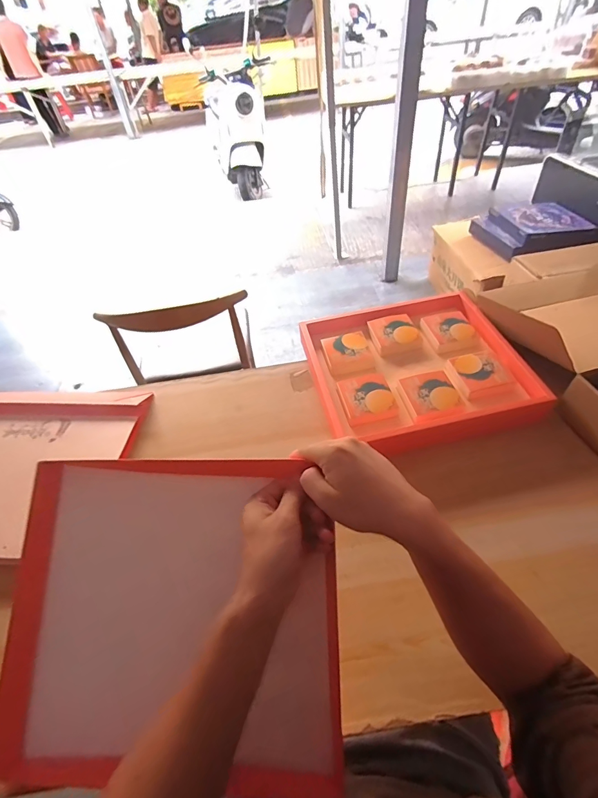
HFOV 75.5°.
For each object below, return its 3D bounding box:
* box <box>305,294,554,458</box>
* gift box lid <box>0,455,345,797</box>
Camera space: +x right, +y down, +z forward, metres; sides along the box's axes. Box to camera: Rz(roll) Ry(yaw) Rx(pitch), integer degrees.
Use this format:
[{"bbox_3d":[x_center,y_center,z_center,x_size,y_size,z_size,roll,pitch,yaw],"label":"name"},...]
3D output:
[{"bbox_3d":[0.207,-0.059,0.717,0.361,0.049,0.337,-12,48,-5],"label":"box"},{"bbox_3d":[-0.142,0.236,0.440,0.354,0.060,0.334,-5,82,8],"label":"gift box lid"}]

